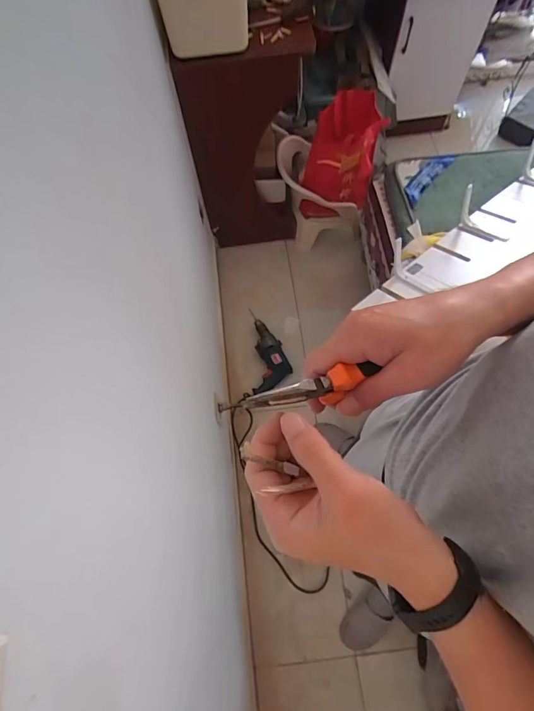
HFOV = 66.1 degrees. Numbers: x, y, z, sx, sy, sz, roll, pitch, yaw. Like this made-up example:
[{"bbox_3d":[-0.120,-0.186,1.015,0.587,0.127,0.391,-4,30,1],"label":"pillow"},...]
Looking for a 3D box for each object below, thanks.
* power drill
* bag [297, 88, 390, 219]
[{"bbox_3d":[0.012,-0.018,1.594,0.140,0.099,0.339,-6,68,0],"label":"power drill"},{"bbox_3d":[0.259,-0.688,1.455,0.261,0.406,0.195,3,69,4],"label":"bag"}]

